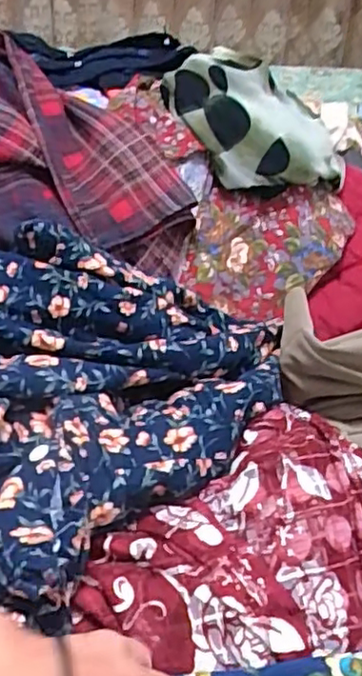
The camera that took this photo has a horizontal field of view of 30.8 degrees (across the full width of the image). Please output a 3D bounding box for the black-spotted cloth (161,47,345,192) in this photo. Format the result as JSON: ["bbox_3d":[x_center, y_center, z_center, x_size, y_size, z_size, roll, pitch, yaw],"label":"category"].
[{"bbox_3d":[0.075,-0.218,0.662,0.159,0.087,0.157,32,45,30],"label":"black-spotted cloth"}]

